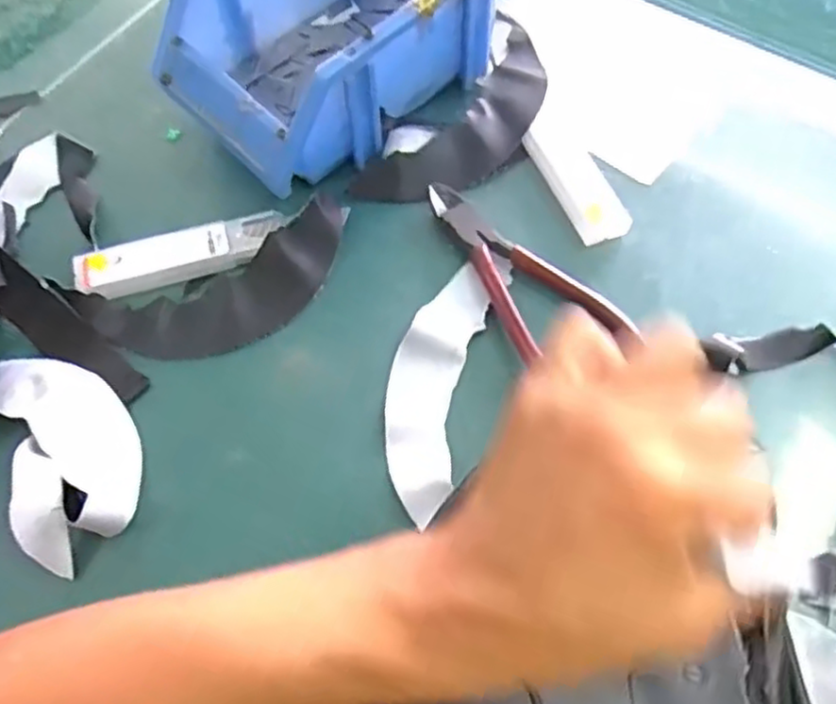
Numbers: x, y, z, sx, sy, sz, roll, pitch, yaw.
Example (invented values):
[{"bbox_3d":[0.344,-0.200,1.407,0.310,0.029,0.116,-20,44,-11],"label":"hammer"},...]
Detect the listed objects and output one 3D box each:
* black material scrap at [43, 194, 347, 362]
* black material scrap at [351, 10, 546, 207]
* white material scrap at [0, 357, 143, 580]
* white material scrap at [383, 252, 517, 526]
[{"bbox_3d":[-0.100,-0.031,0.369,0.145,0.012,0.064,-24,65,-10],"label":"black material scrap"},{"bbox_3d":[0.032,-0.132,0.411,0.062,0.014,0.155,34,69,17],"label":"black material scrap"},{"bbox_3d":[-0.181,0.036,0.330,0.128,0.023,0.074,30,68,15],"label":"white material scrap"},{"bbox_3d":[0.009,0.010,0.350,0.041,0.009,0.139,14,65,9],"label":"white material scrap"}]

